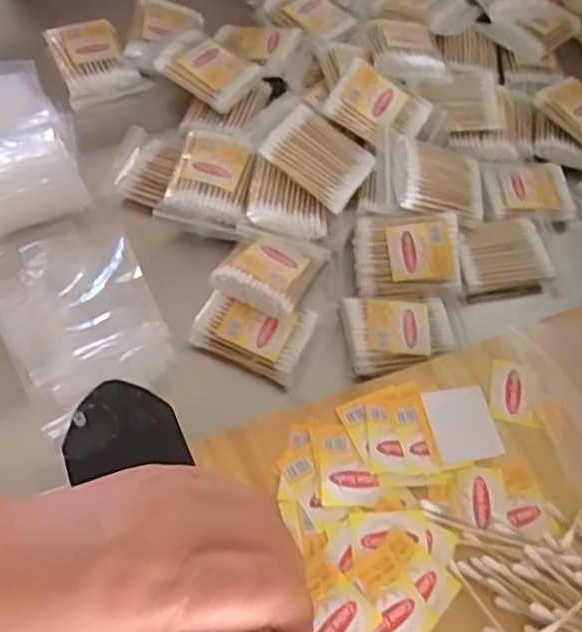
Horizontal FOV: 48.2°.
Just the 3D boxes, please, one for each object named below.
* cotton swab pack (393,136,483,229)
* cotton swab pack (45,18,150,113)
[{"bbox_3d":[0.111,-0.100,0.483,0.075,0.013,0.059,12,68,-25],"label":"cotton swab pack"},{"bbox_3d":[-0.161,-0.210,0.537,0.062,0.018,0.086,-19,64,-18],"label":"cotton swab pack"}]

